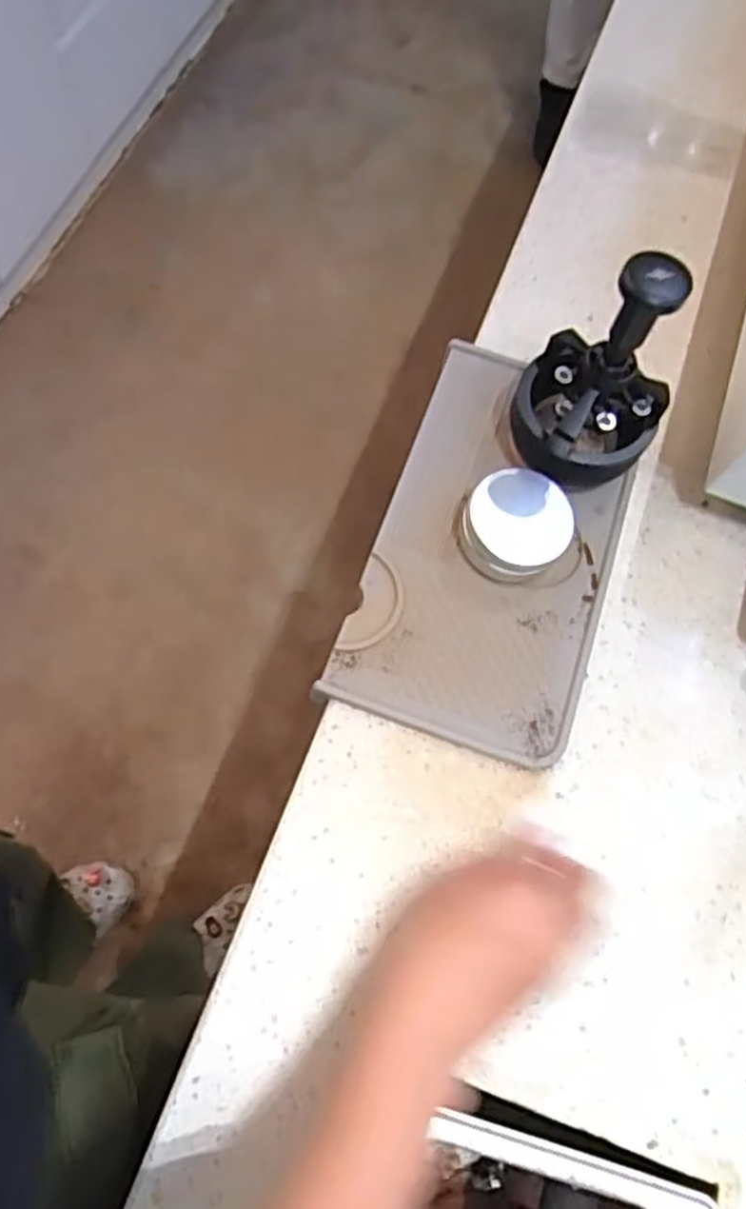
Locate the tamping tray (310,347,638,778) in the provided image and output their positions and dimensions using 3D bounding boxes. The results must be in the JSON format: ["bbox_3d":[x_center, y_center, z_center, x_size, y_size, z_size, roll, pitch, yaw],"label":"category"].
[{"bbox_3d":[0.080,-0.041,0.479,0.143,0.013,0.264,20,69,5],"label":"tamping tray"}]

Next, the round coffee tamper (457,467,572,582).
[{"bbox_3d":[0.087,-0.046,0.465,0.058,0.035,0.062,1,68,-3],"label":"round coffee tamper"}]

